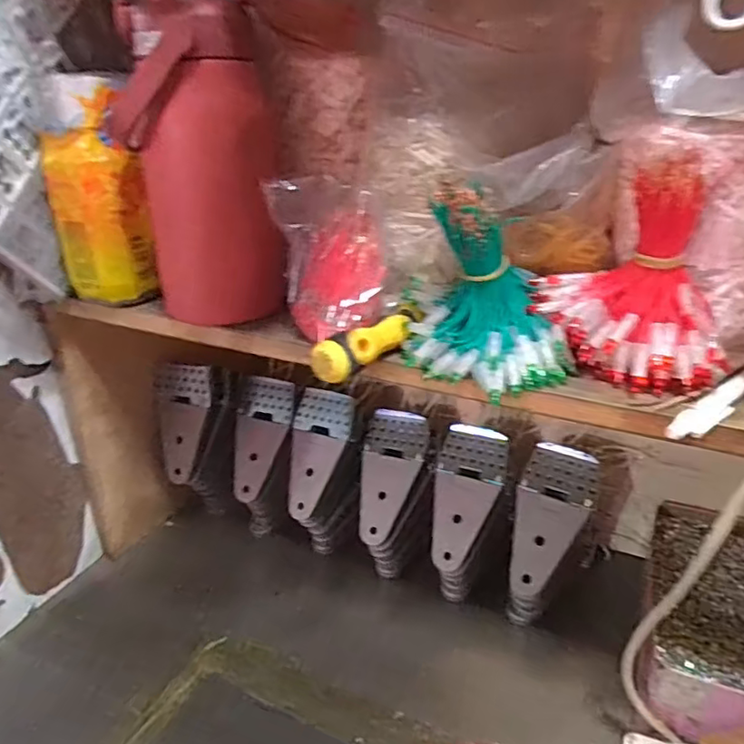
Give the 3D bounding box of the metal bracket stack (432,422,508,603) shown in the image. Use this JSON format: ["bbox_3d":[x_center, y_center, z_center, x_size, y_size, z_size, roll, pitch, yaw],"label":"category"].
[{"bbox_3d":[0.092,0.138,0.589,0.064,0.169,0.037,8,-11,21],"label":"metal bracket stack"}]

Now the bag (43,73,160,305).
[{"bbox_3d":[-0.213,-0.137,0.459,0.063,0.161,0.048,-16,28,-27],"label":"bag"}]

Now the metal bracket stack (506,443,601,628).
[{"bbox_3d":[0.165,0.155,0.560,0.065,0.169,0.049,15,-6,32],"label":"metal bracket stack"}]

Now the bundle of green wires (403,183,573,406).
[{"bbox_3d":[0.069,-0.048,0.350,0.100,0.105,0.068,6,26,18],"label":"bundle of green wires"}]

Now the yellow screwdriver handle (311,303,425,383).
[{"bbox_3d":[0.003,-0.020,0.377,0.025,0.023,0.089,19,32,38],"label":"yellow screwdriver handle"}]

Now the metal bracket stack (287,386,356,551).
[{"bbox_3d":[-0.057,0.109,0.650,0.071,0.183,0.052,7,0,19],"label":"metal bracket stack"}]

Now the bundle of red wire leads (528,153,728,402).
[{"bbox_3d":[0.152,-0.057,0.342,0.104,0.115,0.064,20,33,39],"label":"bundle of red wire leads"}]

